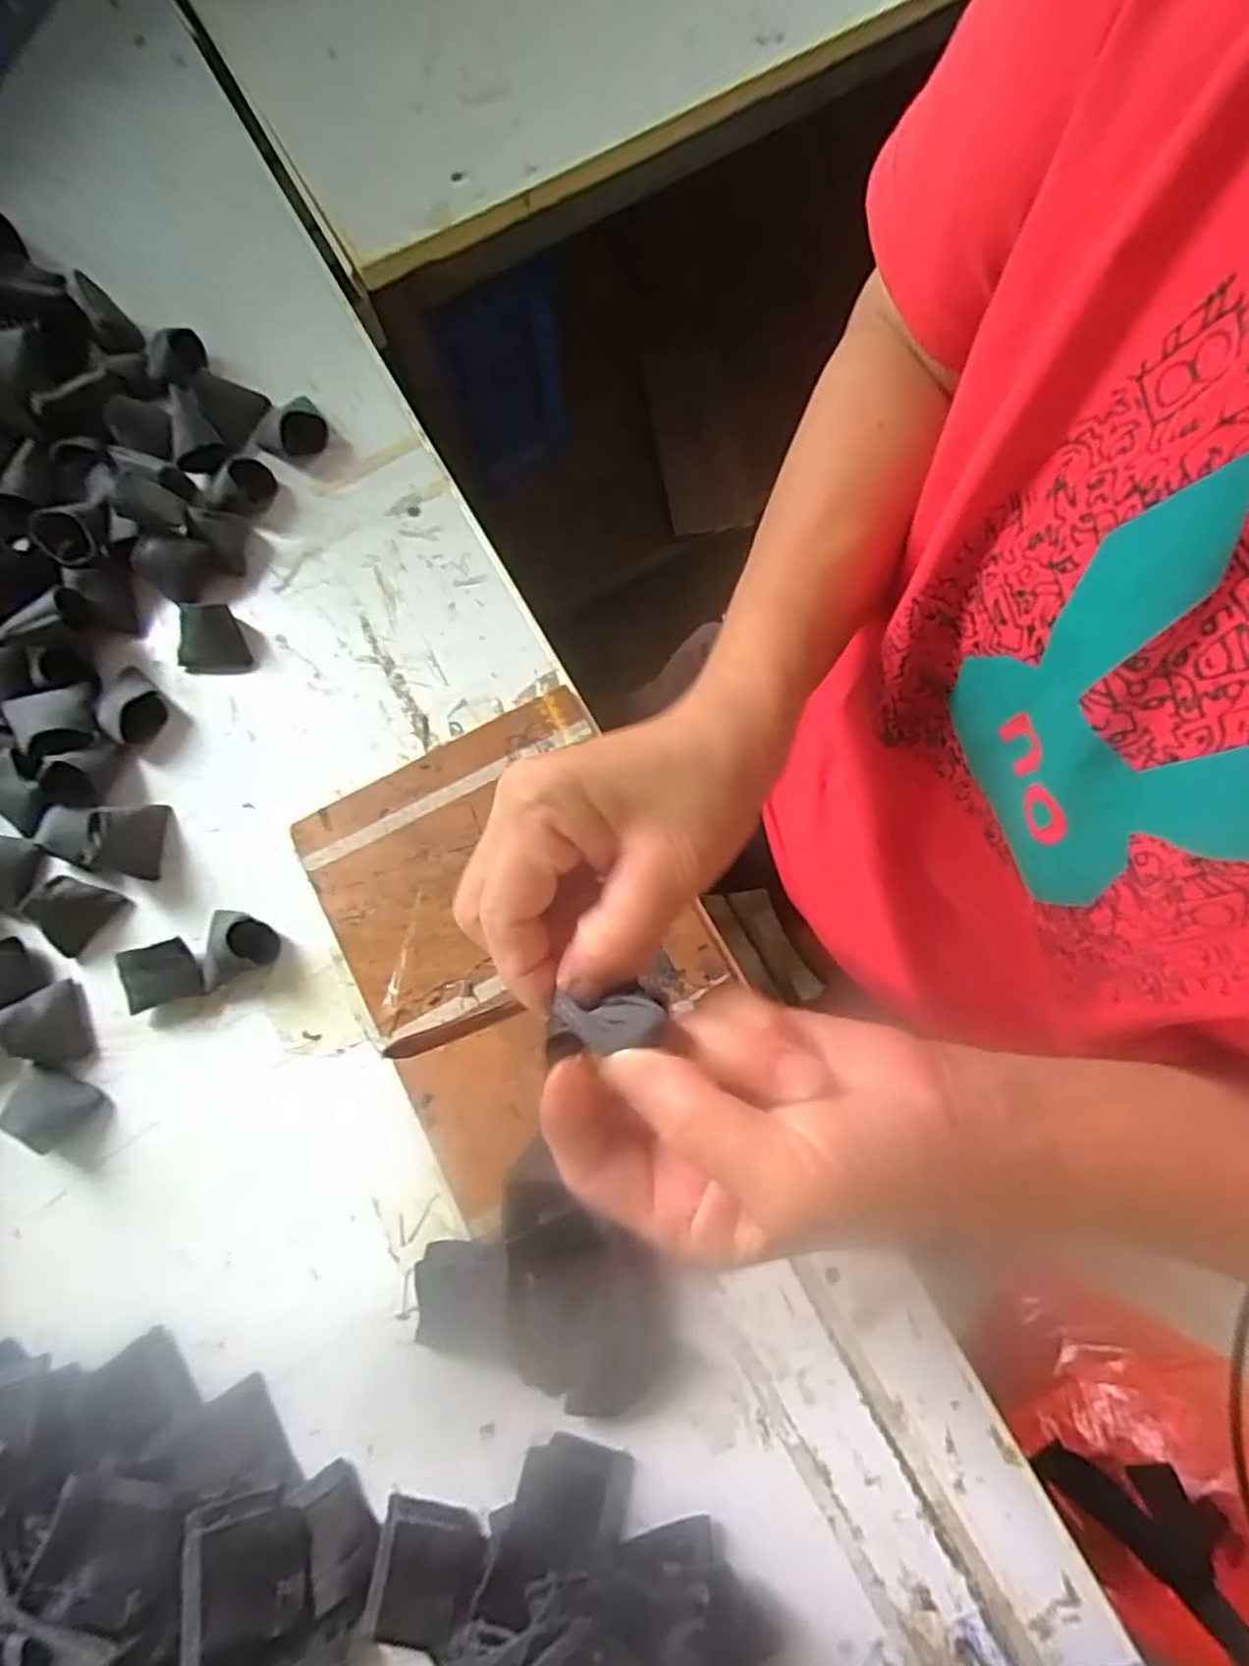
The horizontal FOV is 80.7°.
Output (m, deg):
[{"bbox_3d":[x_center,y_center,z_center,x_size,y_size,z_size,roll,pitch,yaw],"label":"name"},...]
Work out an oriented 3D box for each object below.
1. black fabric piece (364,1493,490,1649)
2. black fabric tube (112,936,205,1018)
[{"bbox_3d":[-0.092,0.345,0.341,0.048,0.011,0.051,9,79,4],"label":"black fabric piece"},{"bbox_3d":[-0.248,0.075,0.394,0.033,0.024,0.031,-19,79,-2],"label":"black fabric tube"}]

